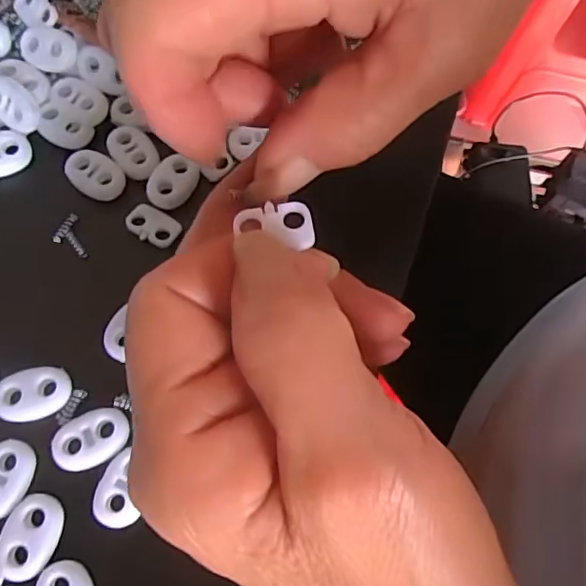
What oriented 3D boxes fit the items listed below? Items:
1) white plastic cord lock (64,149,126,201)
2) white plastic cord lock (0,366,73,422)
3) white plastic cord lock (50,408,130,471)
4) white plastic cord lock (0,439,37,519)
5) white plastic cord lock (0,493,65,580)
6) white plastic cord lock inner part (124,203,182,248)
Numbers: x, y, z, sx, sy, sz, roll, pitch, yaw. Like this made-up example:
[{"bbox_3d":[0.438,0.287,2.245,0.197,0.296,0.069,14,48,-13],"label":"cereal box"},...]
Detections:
[{"bbox_3d":[-0.071,-0.043,0.202,0.024,0.004,0.015,32,70,7],"label":"white plastic cord lock"},{"bbox_3d":[-0.081,0.030,0.173,0.022,0.004,0.015,-12,70,-7],"label":"white plastic cord lock"},{"bbox_3d":[-0.061,0.043,0.169,0.023,0.004,0.015,-25,72,-11],"label":"white plastic cord lock"},{"bbox_3d":[-0.085,0.054,0.163,0.016,0.004,0.022,17,69,4],"label":"white plastic cord lock"},{"bbox_3d":[-0.074,0.069,0.160,0.015,0.004,0.022,10,69,2],"label":"white plastic cord lock"},{"bbox_3d":[-0.049,-0.024,0.199,0.019,0.004,0.012,28,70,6],"label":"white plastic cord lock inner part"}]

